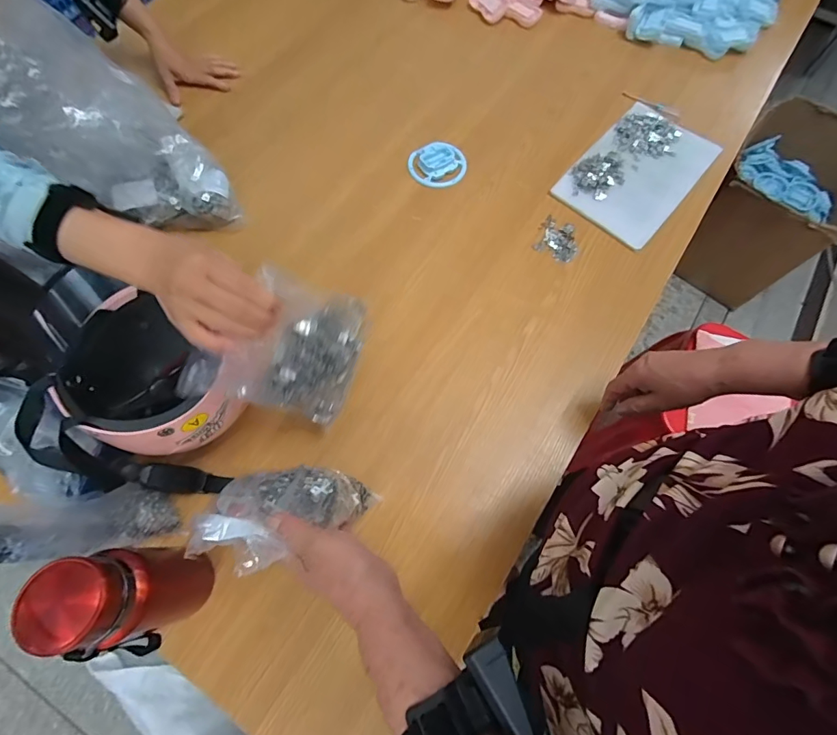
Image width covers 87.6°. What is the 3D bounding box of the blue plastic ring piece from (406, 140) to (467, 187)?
[{"bbox_3d":[0.035,-0.368,0.791,0.101,0.026,0.082,-9,68,-5],"label":"blue plastic ring piece"}]

